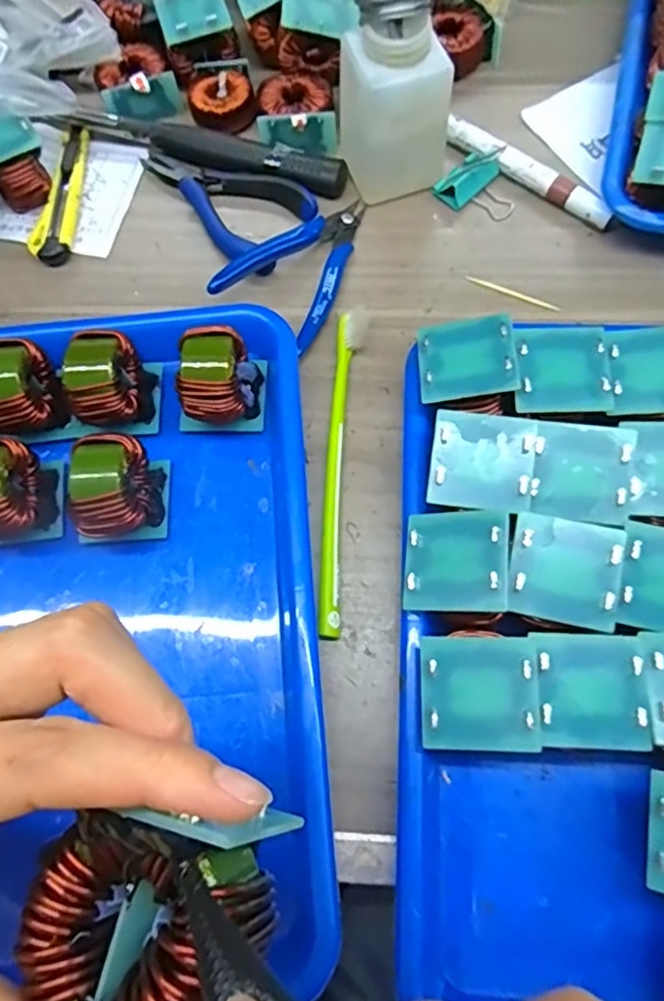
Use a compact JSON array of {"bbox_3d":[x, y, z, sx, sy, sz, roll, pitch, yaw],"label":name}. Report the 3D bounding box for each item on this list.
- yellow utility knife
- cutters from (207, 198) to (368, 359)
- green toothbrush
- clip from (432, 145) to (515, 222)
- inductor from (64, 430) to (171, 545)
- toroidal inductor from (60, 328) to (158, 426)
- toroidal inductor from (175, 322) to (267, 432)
[{"bbox_3d":[-0.176,-0.205,0.404,0.022,0.012,0.109,3,72,2],"label":"yellow utility knife"},{"bbox_3d":[-0.015,-0.149,0.373,0.061,0.029,0.113,28,75,10],"label":"cutters"},{"bbox_3d":[0.006,-0.021,0.333,0.016,0.011,0.188,4,72,2],"label":"green toothbrush"},{"bbox_3d":[0.097,-0.206,0.390,0.048,0.023,0.044,34,76,11],"label":"clip"},{"bbox_3d":[-0.110,-0.005,0.312,0.043,0.045,0.047,2,72,2],"label":"inductor"},{"bbox_3d":[-0.120,-0.063,0.331,0.041,0.039,0.044,-13,72,-3],"label":"toroidal inductor"},{"bbox_3d":[-0.061,-0.063,0.328,0.043,0.049,0.040,0,72,1],"label":"toroidal inductor"}]

